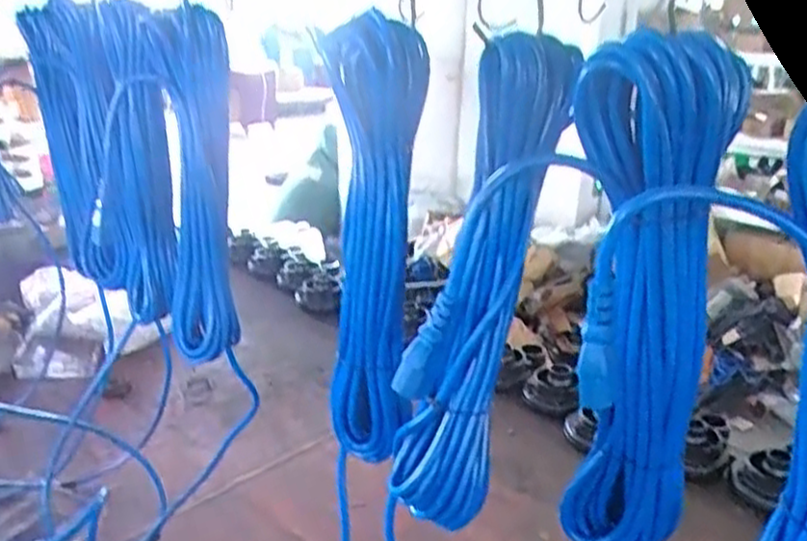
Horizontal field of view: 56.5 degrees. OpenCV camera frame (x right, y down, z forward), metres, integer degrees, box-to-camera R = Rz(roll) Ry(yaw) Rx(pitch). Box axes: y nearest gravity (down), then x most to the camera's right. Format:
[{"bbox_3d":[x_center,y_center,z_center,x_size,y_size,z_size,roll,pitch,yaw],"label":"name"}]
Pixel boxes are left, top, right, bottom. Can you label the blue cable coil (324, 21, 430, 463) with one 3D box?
[{"bbox_3d":[-0.027,-0.021,0.590,0.068,0.329,0.061,1,20,-2],"label":"blue cable coil"}]

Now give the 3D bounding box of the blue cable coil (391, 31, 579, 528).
[{"bbox_3d":[0.050,0.014,0.522,0.080,0.322,0.093,10,21,22],"label":"blue cable coil"}]

